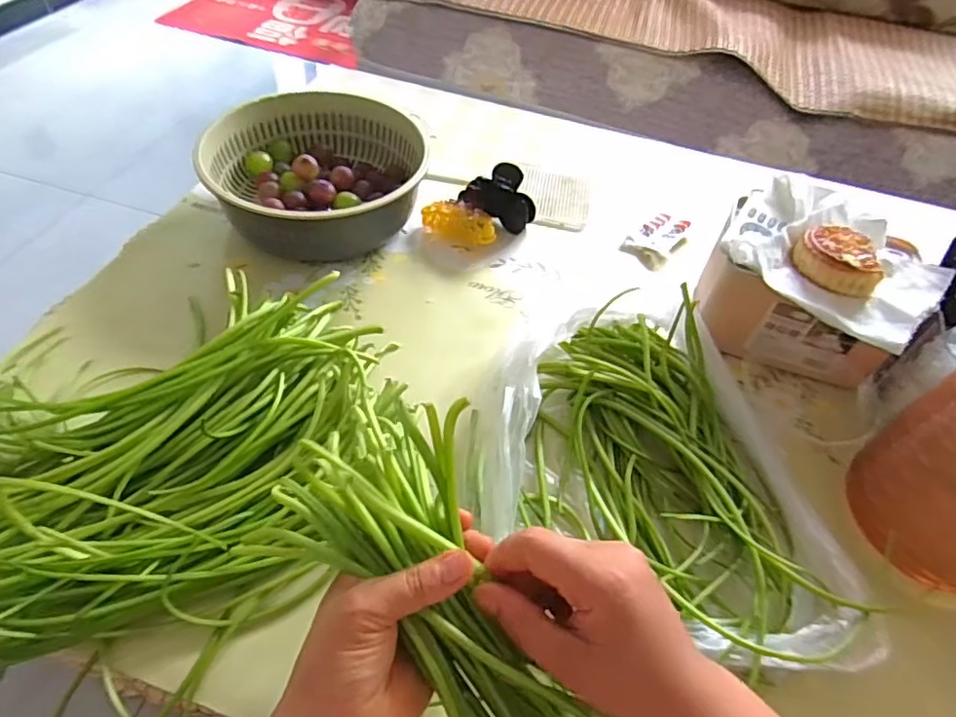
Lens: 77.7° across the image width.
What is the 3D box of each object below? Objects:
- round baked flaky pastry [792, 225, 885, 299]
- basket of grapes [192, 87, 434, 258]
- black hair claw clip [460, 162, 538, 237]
[{"bbox_3d":[0.287,-0.082,0.472,0.054,0.026,0.062,15,50,7],"label":"round baked flaky pastry"},{"bbox_3d":[-0.164,-0.187,0.613,0.208,0.080,0.175,5,50,-2],"label":"basket of grapes"},{"bbox_3d":[0.023,-0.173,0.638,0.081,0.054,0.044,7,50,0],"label":"black hair claw clip"}]

